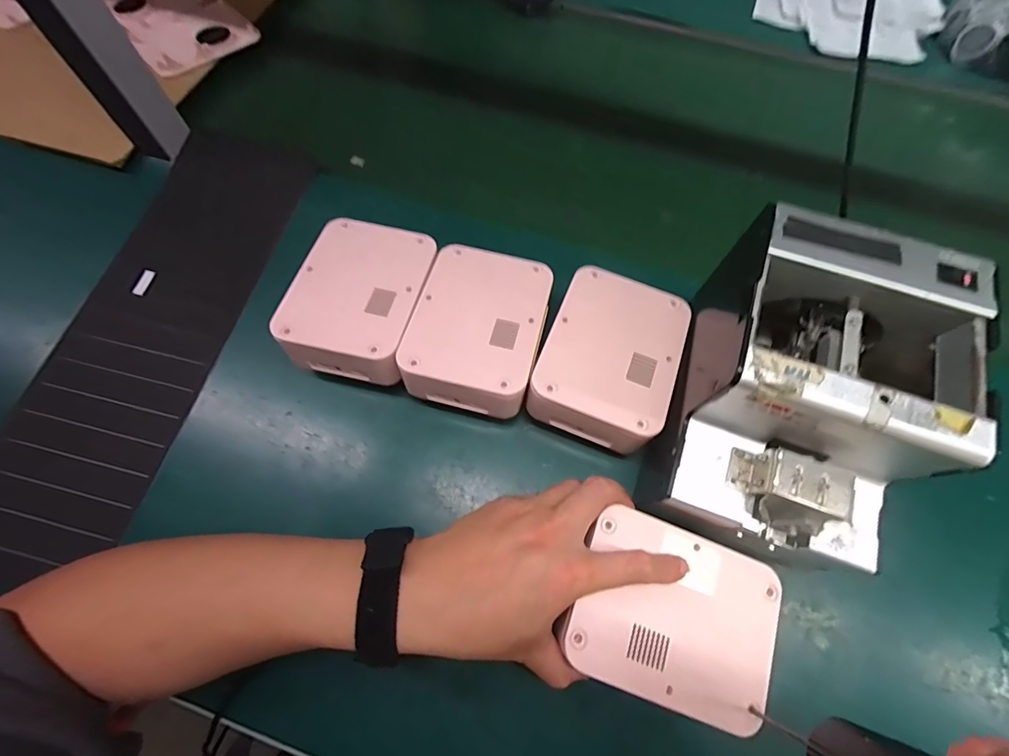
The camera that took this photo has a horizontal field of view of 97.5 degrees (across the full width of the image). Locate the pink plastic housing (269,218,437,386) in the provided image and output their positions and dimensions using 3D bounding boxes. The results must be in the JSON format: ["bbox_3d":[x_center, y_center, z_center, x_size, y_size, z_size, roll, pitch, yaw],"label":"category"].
[{"bbox_3d":[-0.117,-0.064,0.370,0.097,0.060,0.129,13,67,4],"label":"pink plastic housing"}]

